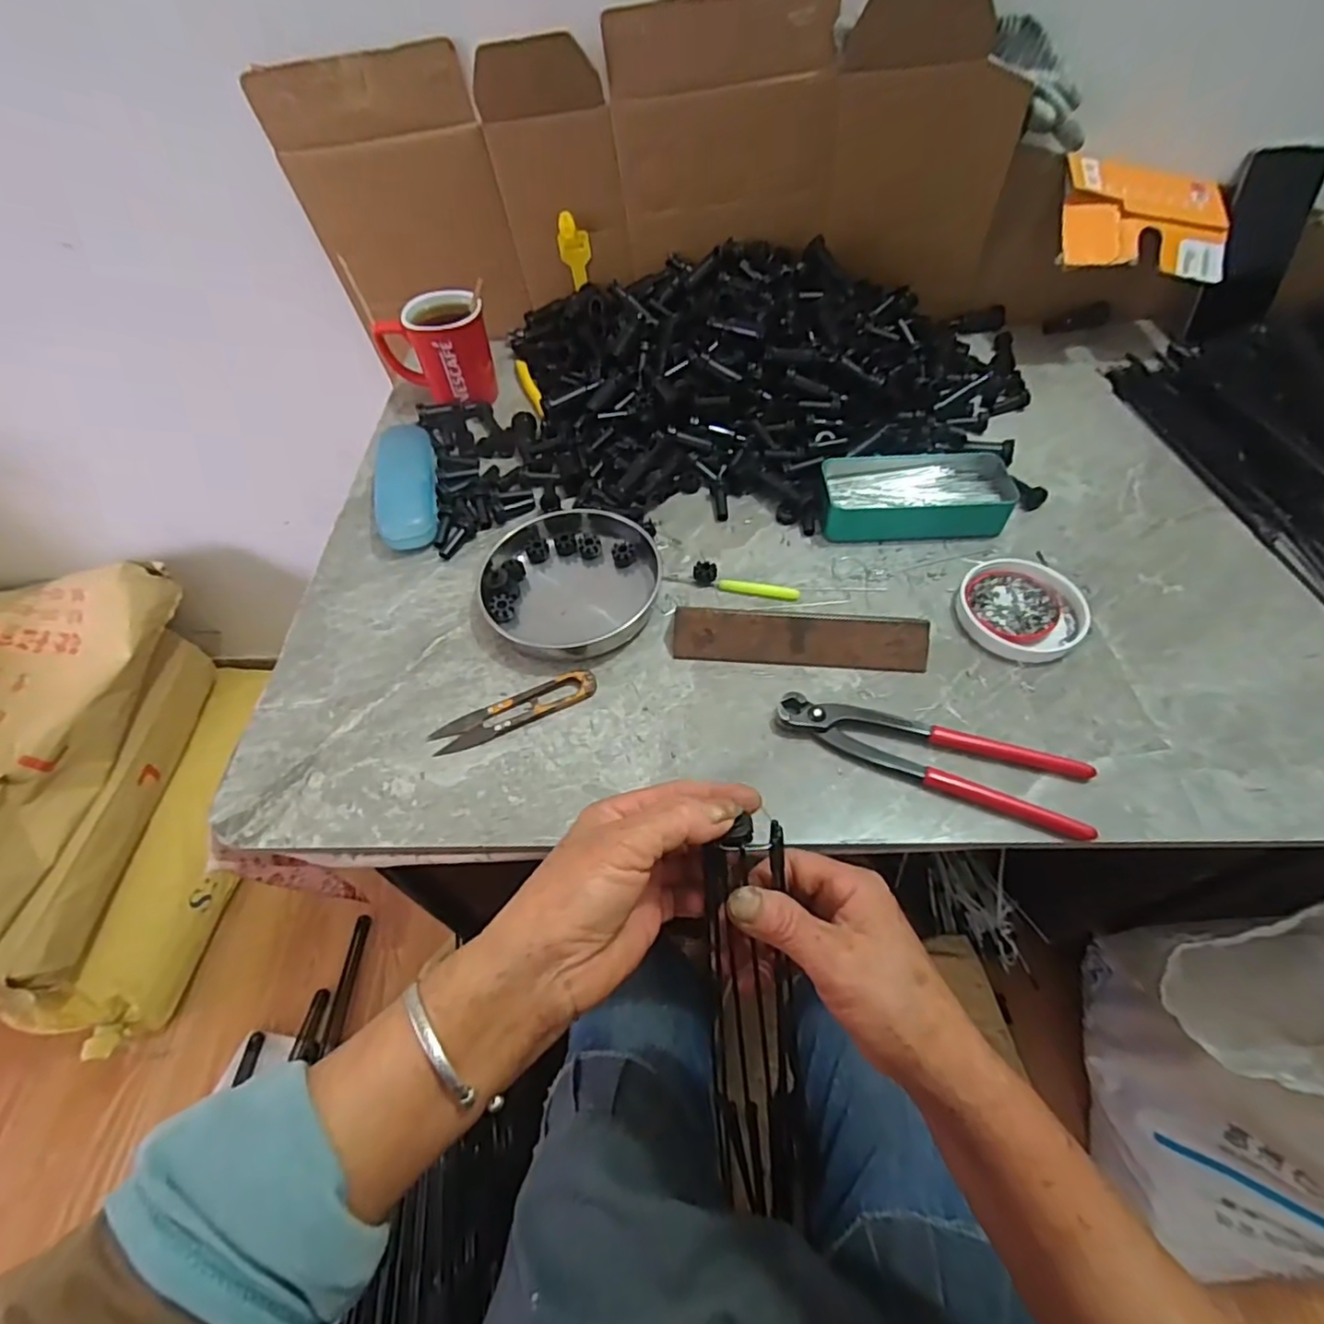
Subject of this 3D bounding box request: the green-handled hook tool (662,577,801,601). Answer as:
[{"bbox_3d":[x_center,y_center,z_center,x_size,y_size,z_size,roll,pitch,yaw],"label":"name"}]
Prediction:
[{"bbox_3d":[0.055,-0.060,0.510,0.107,0.007,0.009,8,56,8],"label":"green-handled hook tool"}]

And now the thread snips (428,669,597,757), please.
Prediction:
[{"bbox_3d":[-0.101,0.035,0.447,0.115,0.009,0.026,-22,57,-13],"label":"thread snips"}]

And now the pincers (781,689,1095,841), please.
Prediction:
[{"bbox_3d":[0.172,0.059,0.417,0.193,0.019,0.050,17,57,14],"label":"pincers"}]

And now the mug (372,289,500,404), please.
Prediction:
[{"bbox_3d":[-0.221,-0.306,0.637,0.104,0.085,0.068,-20,56,-12],"label":"mug"}]

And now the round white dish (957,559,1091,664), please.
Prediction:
[{"bbox_3d":[0.268,-0.039,0.478,0.085,0.014,0.089,-1,55,2],"label":"round white dish"}]

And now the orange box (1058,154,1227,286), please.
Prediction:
[{"bbox_3d":[0.456,-0.421,0.604,0.159,0.019,0.108,0,82,-6],"label":"orange box"}]

